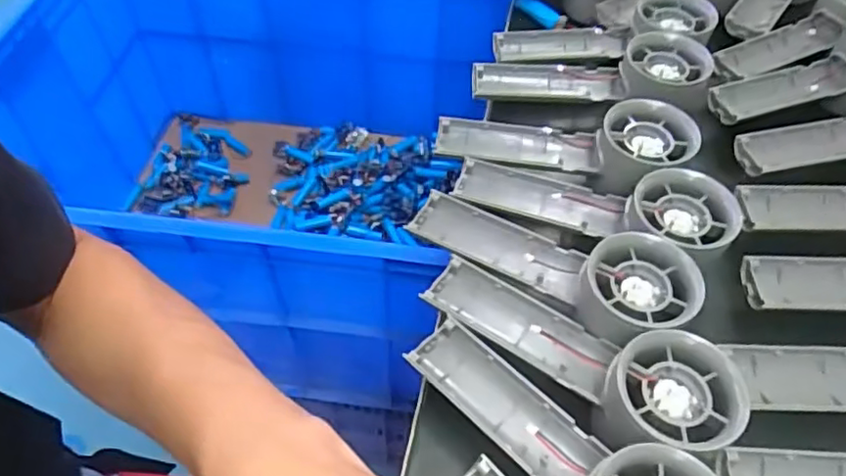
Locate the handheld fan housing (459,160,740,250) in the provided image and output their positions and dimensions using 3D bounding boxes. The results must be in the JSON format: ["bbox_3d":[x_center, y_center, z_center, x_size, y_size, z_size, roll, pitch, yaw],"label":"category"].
[{"bbox_3d":[0.096,-0.017,0.366,0.157,0.030,0.051,8,52,21],"label":"handheld fan housing"}]

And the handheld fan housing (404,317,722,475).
[{"bbox_3d":[0.060,0.093,0.283,0.054,0.028,0.156,-37,49,-26],"label":"handheld fan housing"}]

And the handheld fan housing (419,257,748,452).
[{"bbox_3d":[0.072,0.055,0.309,0.155,0.027,0.055,23,55,30],"label":"handheld fan housing"}]

